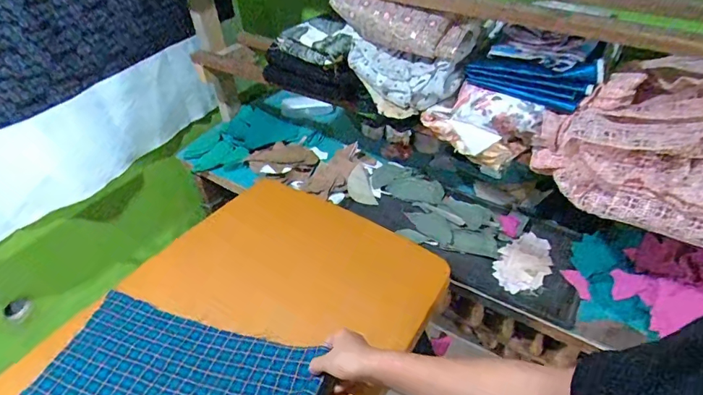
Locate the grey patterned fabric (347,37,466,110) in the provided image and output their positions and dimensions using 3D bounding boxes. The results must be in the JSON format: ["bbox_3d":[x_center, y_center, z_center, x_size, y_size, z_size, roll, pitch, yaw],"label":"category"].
[{"bbox_3d":[0.083,-0.218,0.799,0.216,0.086,0.055,22,47,25],"label":"grey patterned fabric"}]

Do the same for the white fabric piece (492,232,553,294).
[{"bbox_3d":[0.353,0.129,0.894,0.168,0.014,0.096,-34,51,-30],"label":"white fabric piece"}]

